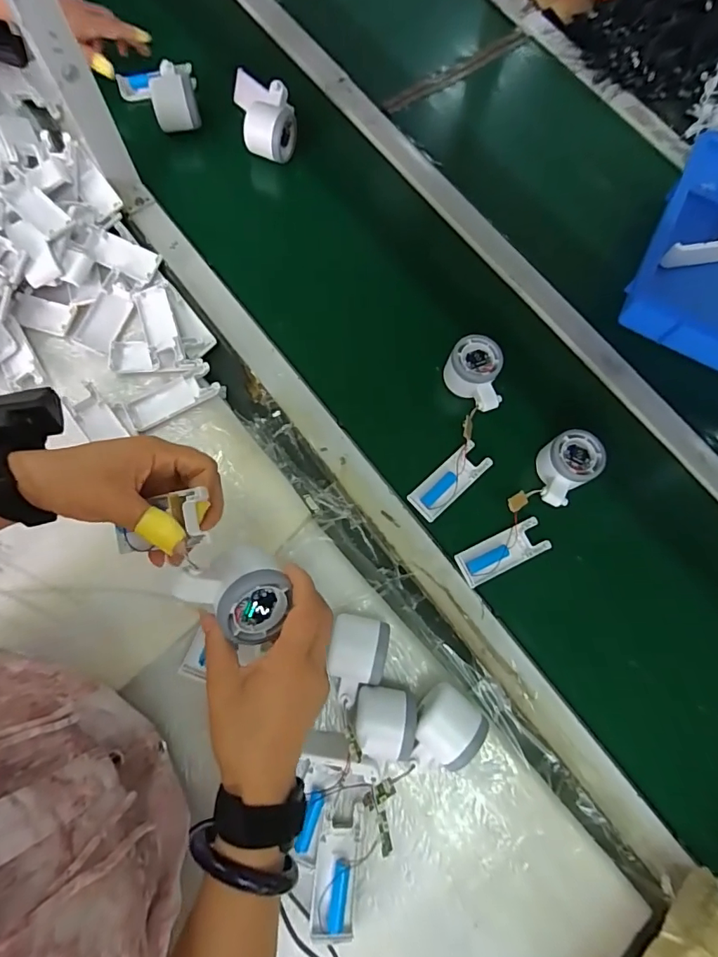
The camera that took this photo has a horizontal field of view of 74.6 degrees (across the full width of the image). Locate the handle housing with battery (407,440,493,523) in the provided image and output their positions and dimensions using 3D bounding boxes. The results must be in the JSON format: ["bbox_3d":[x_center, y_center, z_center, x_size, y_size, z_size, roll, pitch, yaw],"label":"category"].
[{"bbox_3d":[0.105,0.003,0.543,0.103,0.012,0.039,-42,75,-12],"label":"handle housing with battery"}]

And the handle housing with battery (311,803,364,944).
[{"bbox_3d":[-0.020,0.358,0.431,0.038,0.025,0.098,5,71,3],"label":"handle housing with battery"}]

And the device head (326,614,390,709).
[{"bbox_3d":[-0.003,0.179,0.464,0.057,0.047,0.083,8,71,4],"label":"device head"}]

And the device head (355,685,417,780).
[{"bbox_3d":[0.024,0.234,0.443,0.060,0.045,0.068,5,71,3],"label":"device head"}]

